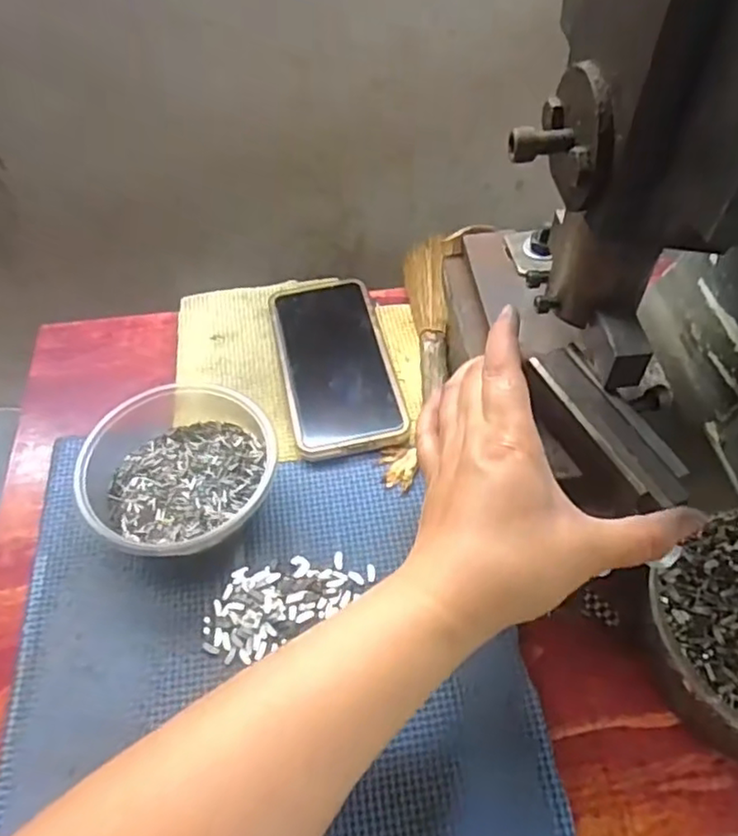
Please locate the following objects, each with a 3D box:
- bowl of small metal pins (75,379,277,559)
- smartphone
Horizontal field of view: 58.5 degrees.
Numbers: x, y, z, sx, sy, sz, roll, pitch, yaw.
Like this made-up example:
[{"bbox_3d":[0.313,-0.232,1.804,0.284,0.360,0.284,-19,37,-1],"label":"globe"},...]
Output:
[{"bbox_3d":[-0.116,0.032,0.398,0.119,0.043,0.109,-1,54,1],"label":"bowl of small metal pins"},{"bbox_3d":[-0.025,-0.044,0.473,0.072,0.011,0.160,-10,54,-6],"label":"smartphone"}]

